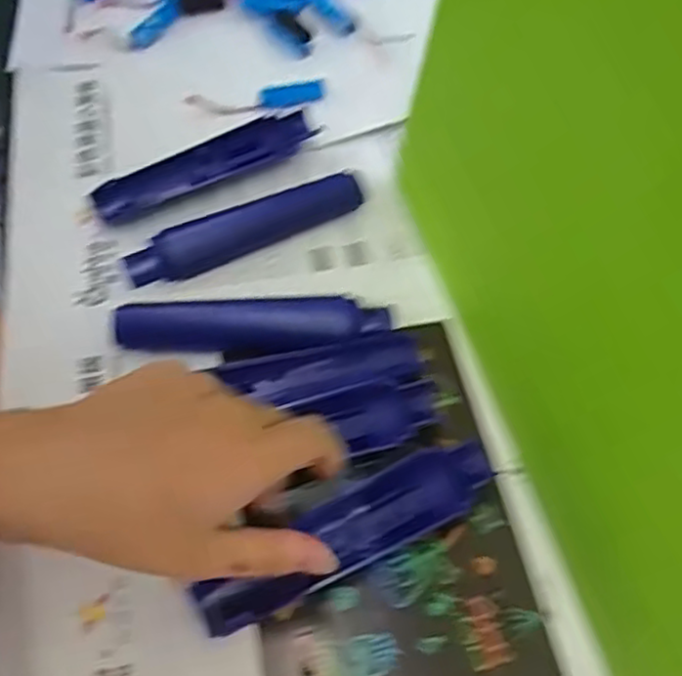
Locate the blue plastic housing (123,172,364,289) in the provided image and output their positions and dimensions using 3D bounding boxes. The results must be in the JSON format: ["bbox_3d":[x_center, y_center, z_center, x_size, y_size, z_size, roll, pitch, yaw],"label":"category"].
[{"bbox_3d":[-0.060,-0.073,0.472,0.164,0.025,0.030,-27,62,-16],"label":"blue plastic housing"}]

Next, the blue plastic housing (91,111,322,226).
[{"bbox_3d":[-0.097,-0.125,0.512,0.160,0.021,0.033,-27,62,-16],"label":"blue plastic housing"}]

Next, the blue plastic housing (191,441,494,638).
[{"bbox_3d":[0.005,0.100,0.366,0.162,0.016,0.040,-27,61,-18],"label":"blue plastic housing"}]

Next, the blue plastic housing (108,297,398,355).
[{"bbox_3d":[-0.051,-0.007,0.440,0.163,0.023,0.037,-7,58,-4],"label":"blue plastic housing"}]

